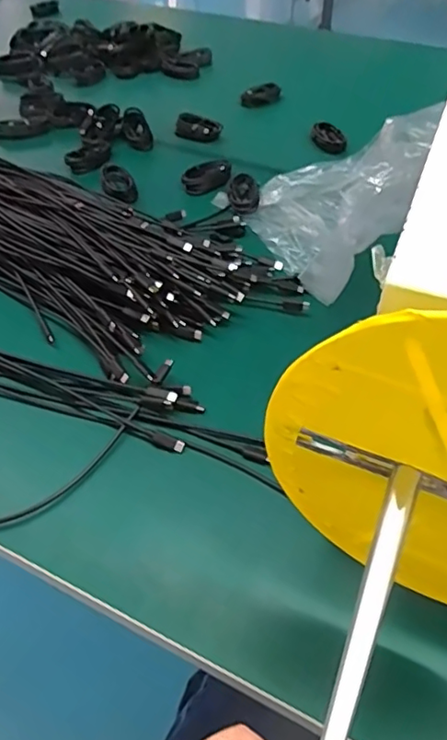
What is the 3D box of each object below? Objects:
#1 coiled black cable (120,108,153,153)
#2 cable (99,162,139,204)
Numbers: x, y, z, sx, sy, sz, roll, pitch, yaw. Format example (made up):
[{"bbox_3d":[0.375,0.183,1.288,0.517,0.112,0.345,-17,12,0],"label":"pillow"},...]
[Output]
[{"bbox_3d":[-0.132,-0.360,0.863,0.046,0.022,0.080,-16,64,-14],"label":"coiled black cable"},{"bbox_3d":[-0.143,-0.253,0.767,0.040,0.015,0.085,-16,48,-15],"label":"cable"}]

